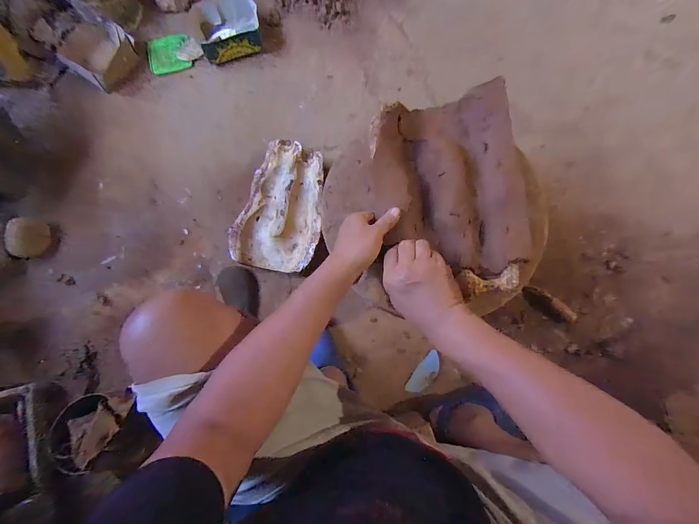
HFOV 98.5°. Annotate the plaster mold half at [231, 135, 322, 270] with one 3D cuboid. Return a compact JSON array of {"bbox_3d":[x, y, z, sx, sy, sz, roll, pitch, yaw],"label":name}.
[{"bbox_3d":[-0.180,-0.153,0.818,0.224,0.083,0.347,8,81,4],"label":"plaster mold half"}]

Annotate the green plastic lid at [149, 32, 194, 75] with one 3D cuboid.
[{"bbox_3d":[-0.581,-0.672,0.968,0.136,0.007,0.139,0,81,2],"label":"green plastic lid"}]

